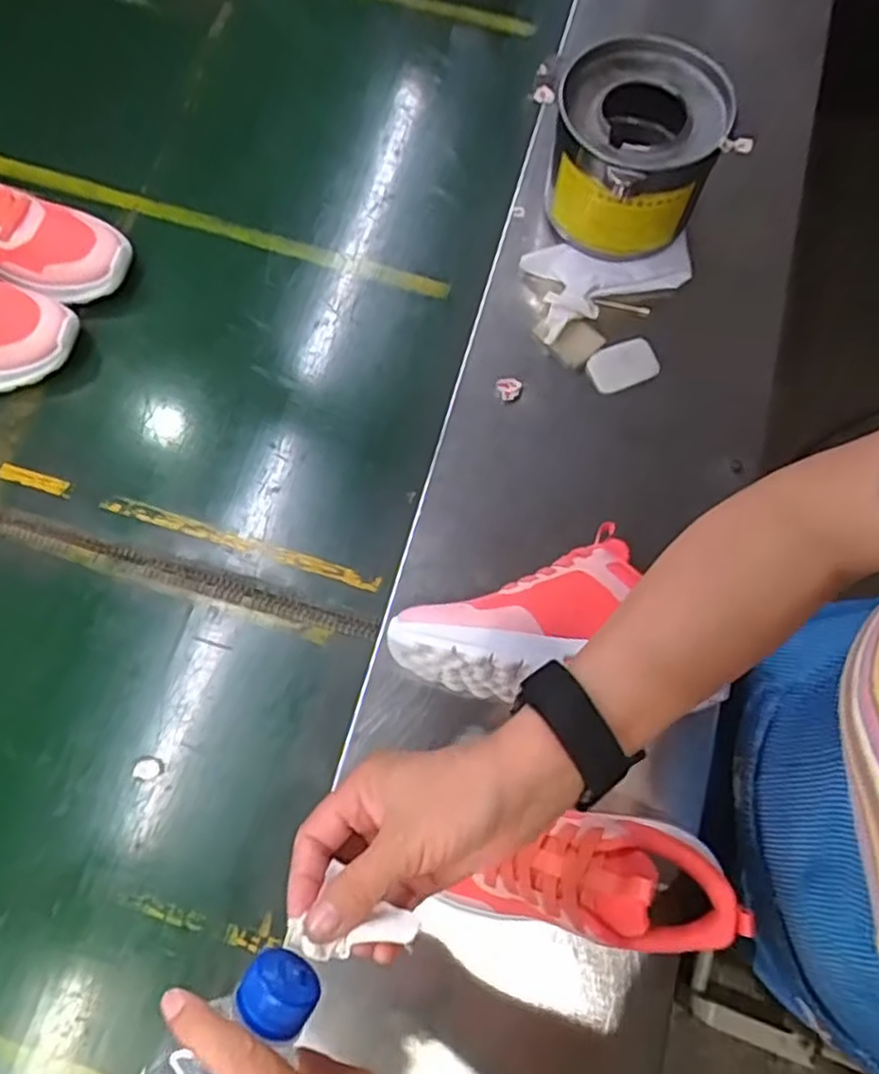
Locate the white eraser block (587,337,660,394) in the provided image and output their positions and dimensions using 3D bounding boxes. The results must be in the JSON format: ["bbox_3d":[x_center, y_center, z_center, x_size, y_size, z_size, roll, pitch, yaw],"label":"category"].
[{"bbox_3d":[0.163,-0.152,0.644,0.056,0.008,0.039,-20,90,4],"label":"white eraser block"}]

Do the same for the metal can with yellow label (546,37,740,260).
[{"bbox_3d":[0.169,-0.339,0.648,0.138,0.112,0.149,0,72,0],"label":"metal can with yellow label"}]

